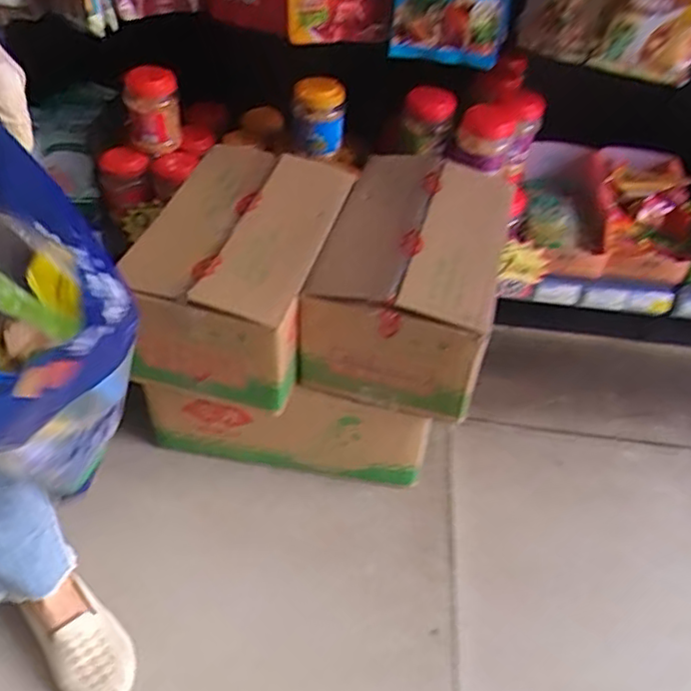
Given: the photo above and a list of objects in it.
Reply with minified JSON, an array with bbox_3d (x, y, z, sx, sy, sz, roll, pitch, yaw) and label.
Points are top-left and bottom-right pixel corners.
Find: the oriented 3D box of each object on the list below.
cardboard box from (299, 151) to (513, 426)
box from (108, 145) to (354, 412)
[{"bbox_3d":[0.105,-0.109,1.009,0.241,0.195,0.376,14,46,8],"label":"cardboard box"},{"bbox_3d":[-0.152,-0.134,1.011,0.250,0.167,0.427,13,46,7],"label":"box"}]

